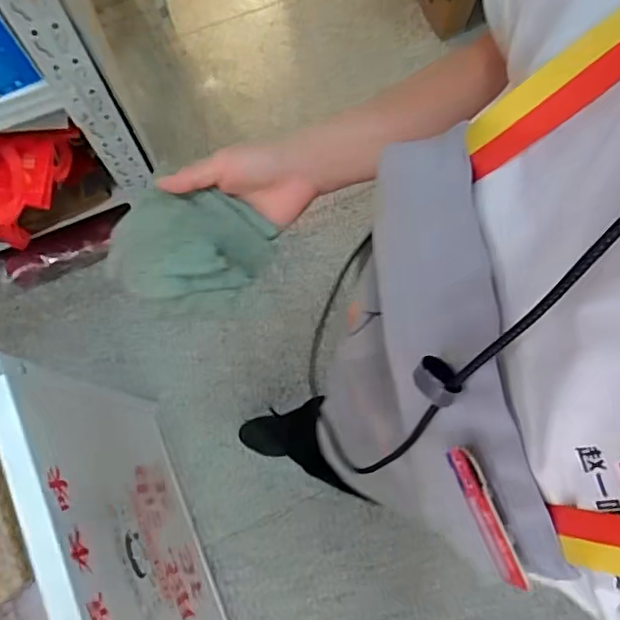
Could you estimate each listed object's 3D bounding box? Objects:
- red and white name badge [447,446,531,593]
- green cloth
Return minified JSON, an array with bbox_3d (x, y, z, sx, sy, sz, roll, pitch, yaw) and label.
[{"bbox_3d":[0.090,0.105,0.289,0.009,0.021,0.070,-20,78,-6],"label":"red and white name badge"},{"bbox_3d":[-0.094,-0.051,0.455,0.124,0.051,0.071,-3,76,-3],"label":"green cloth"}]

